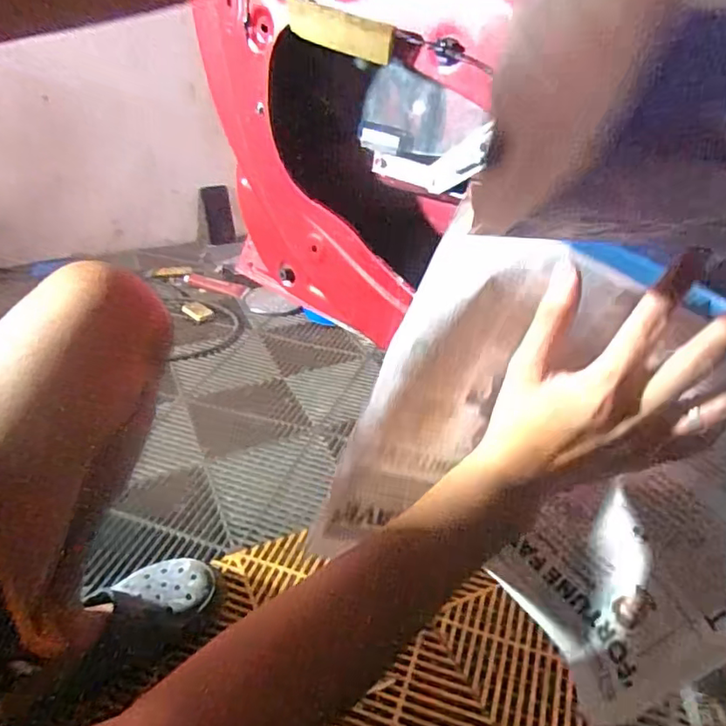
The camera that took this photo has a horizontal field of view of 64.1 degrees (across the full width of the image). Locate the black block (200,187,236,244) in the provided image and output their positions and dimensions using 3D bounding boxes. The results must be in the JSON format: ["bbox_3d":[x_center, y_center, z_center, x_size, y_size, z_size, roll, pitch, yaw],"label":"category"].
[{"bbox_3d":[-0.430,-0.438,1.730,0.079,0.165,0.020,-7,22,-1],"label":"black block"}]

